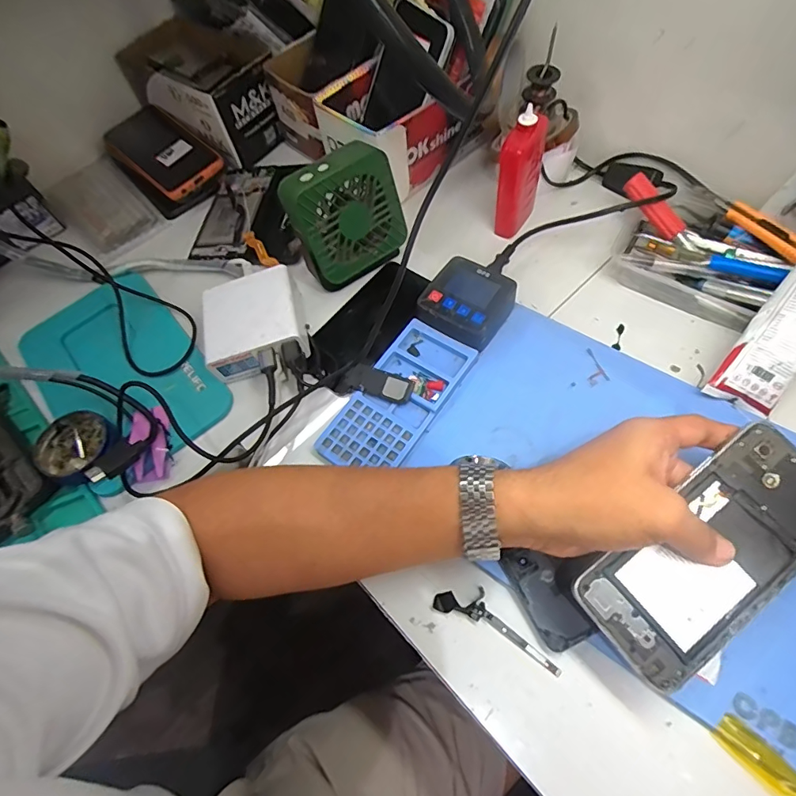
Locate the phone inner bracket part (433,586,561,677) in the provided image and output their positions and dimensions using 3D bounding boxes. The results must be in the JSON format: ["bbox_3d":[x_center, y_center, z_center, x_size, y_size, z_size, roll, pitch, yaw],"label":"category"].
[{"bbox_3d":[0.070,0.154,0.316,0.091,0.006,0.026,22,68,17],"label":"phone inner bracket part"}]

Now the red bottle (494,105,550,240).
[{"bbox_3d":[0.115,-0.210,0.432,0.026,0.107,0.045,29,70,20],"label":"red bottle"}]

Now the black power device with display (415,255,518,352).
[{"bbox_3d":[0.062,-0.084,0.412,0.071,0.025,0.073,31,70,20],"label":"black power device with display"}]

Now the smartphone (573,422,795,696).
[{"bbox_3d":[0.190,0.092,0.275,0.163,0.011,0.075,-40,68,-5],"label":"smartphone"}]

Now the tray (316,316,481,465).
[{"bbox_3d":[0.000,0.001,0.389,0.068,0.012,0.145,30,70,20],"label":"tray"}]

